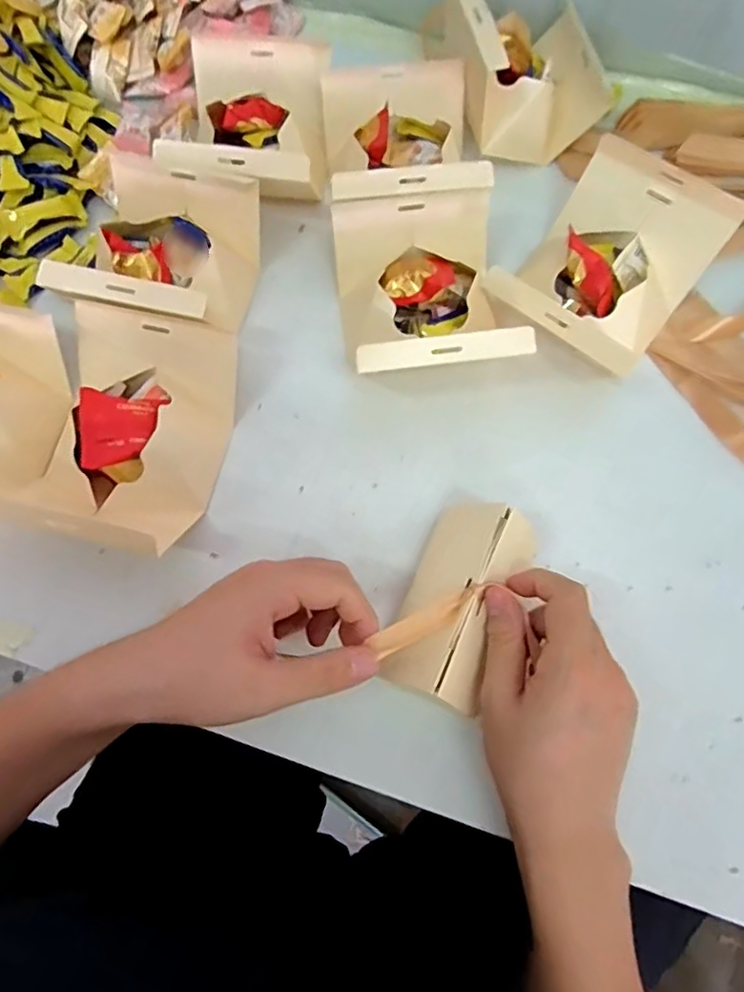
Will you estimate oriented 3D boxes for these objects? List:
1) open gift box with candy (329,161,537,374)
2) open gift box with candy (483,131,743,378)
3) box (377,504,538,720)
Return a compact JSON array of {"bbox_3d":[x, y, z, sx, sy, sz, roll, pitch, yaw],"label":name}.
[{"bbox_3d":[0.040,-0.163,0.462,0.122,0.072,0.167,-7,71,-3],"label":"open gift box with candy"},{"bbox_3d":[0.185,-0.179,0.464,0.127,0.063,0.176,35,74,11],"label":"open gift box with candy"},{"bbox_3d":[0.058,0.065,0.376,0.066,0.058,0.129,20,63,6],"label":"box"}]

